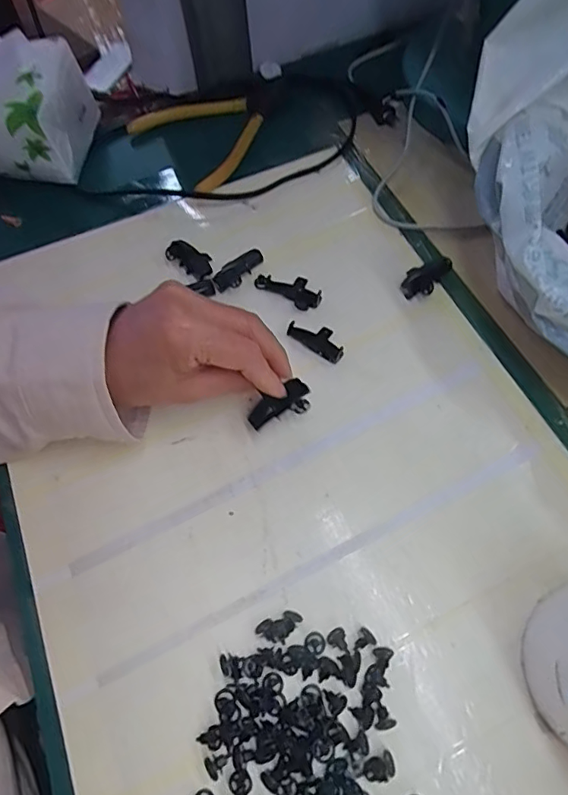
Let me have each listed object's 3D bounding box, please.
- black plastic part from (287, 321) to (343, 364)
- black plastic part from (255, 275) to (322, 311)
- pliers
[{"bbox_3d":[0.025,-0.042,0.362,0.042,0.008,0.021,34,69,19],"label":"black plastic part"},{"bbox_3d":[0.006,-0.082,0.383,0.050,0.008,0.025,32,69,18],"label":"black plastic part"},{"bbox_3d":[-0.055,-0.245,0.466,0.130,0.010,0.113,-38,67,-16],"label":"pliers"}]

